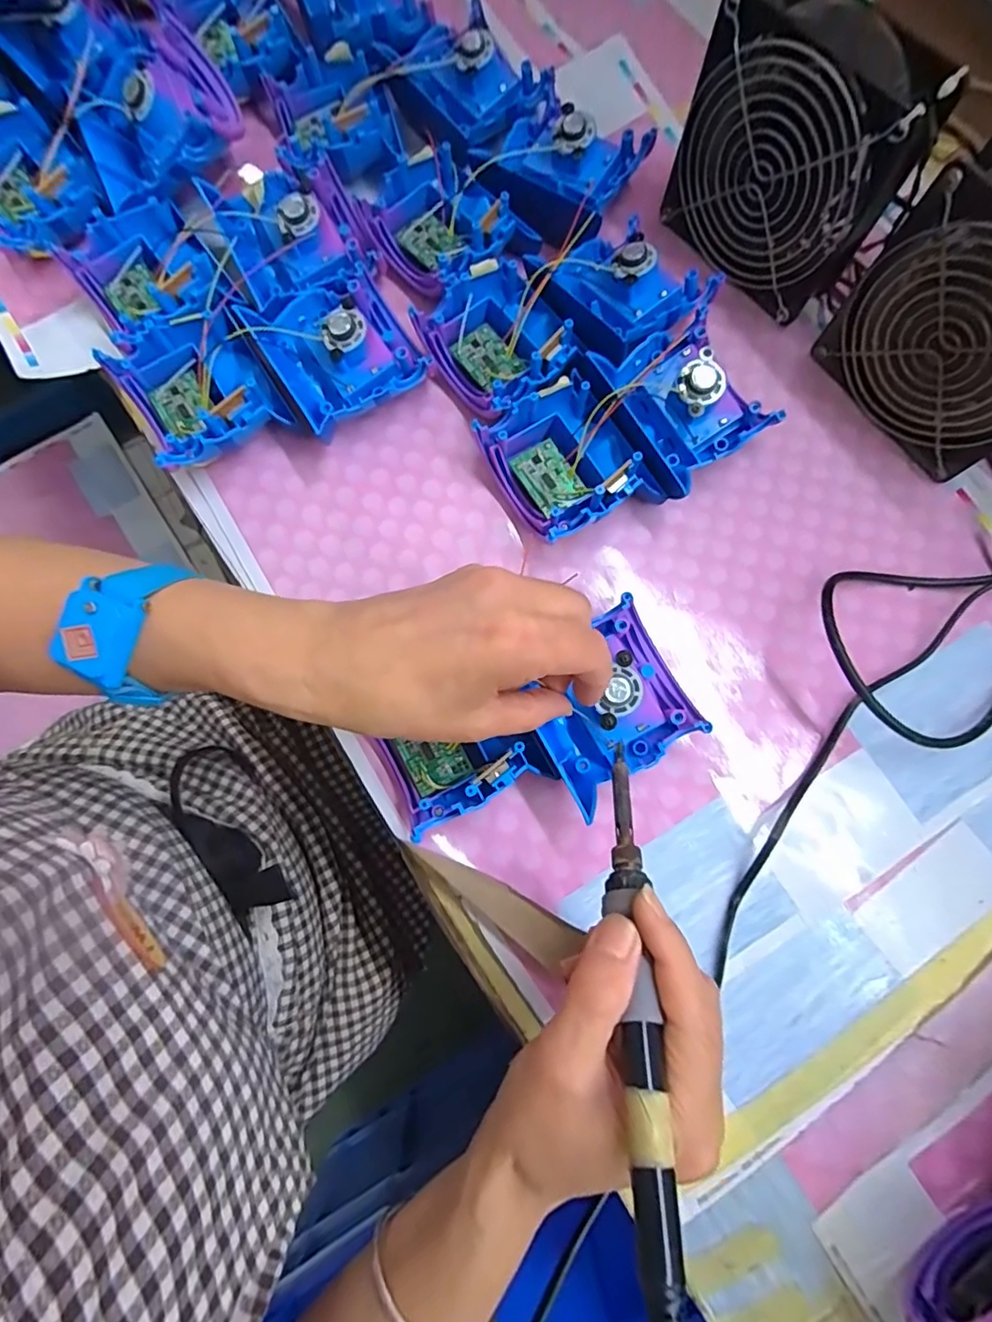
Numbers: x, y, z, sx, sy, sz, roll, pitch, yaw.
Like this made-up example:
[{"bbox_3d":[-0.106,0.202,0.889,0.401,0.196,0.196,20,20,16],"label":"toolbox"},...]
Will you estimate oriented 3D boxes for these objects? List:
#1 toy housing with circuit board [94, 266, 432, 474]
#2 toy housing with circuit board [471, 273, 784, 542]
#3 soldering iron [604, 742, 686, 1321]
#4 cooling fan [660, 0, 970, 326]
[{"bbox_3d":[-0.130,-0.166,0.331,0.167,0.041,0.098,-21,80,-4],"label":"toy housing with circuit board"},{"bbox_3d":[0.078,-0.134,0.329,0.161,0.040,0.095,-32,81,-6],"label":"toy housing with circuit board"},{"bbox_3d":[0.051,0.118,0.203,0.015,0.019,0.204,5,48,1],"label":"soldering iron"},{"bbox_3d":[0.168,-0.284,0.319,0.048,0.118,0.119,-40,82,-7],"label":"cooling fan"}]

